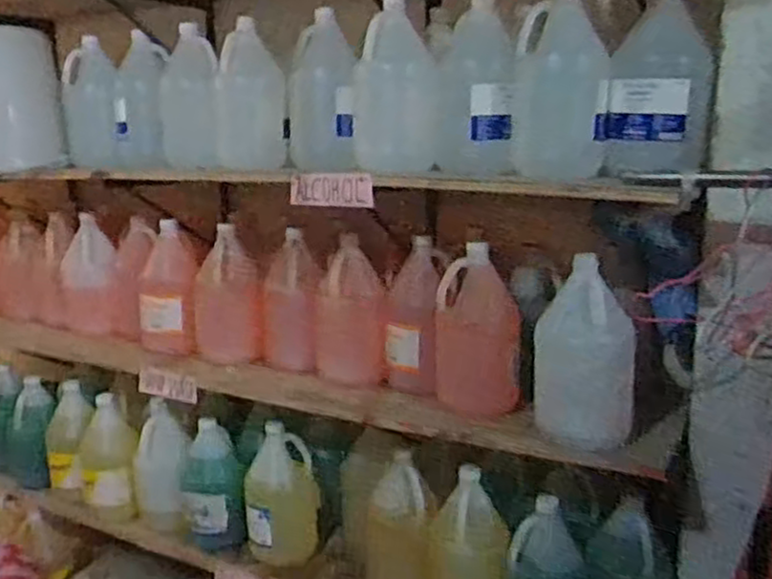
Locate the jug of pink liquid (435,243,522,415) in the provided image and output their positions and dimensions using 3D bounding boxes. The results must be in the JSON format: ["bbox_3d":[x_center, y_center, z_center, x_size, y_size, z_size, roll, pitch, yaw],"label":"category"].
[{"bbox_3d":[0.192,0.074,1.427,0.166,0.309,0.120,-1,2,36],"label":"jug of pink liquid"}]

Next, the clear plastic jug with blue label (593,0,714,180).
[{"bbox_3d":[0.426,-0.323,1.181,0.164,0.266,0.146,4,14,19],"label":"clear plastic jug with blue label"}]

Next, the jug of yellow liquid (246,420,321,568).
[{"bbox_3d":[-0.226,0.456,1.642,0.163,0.266,0.123,-3,13,-10],"label":"jug of yellow liquid"}]

